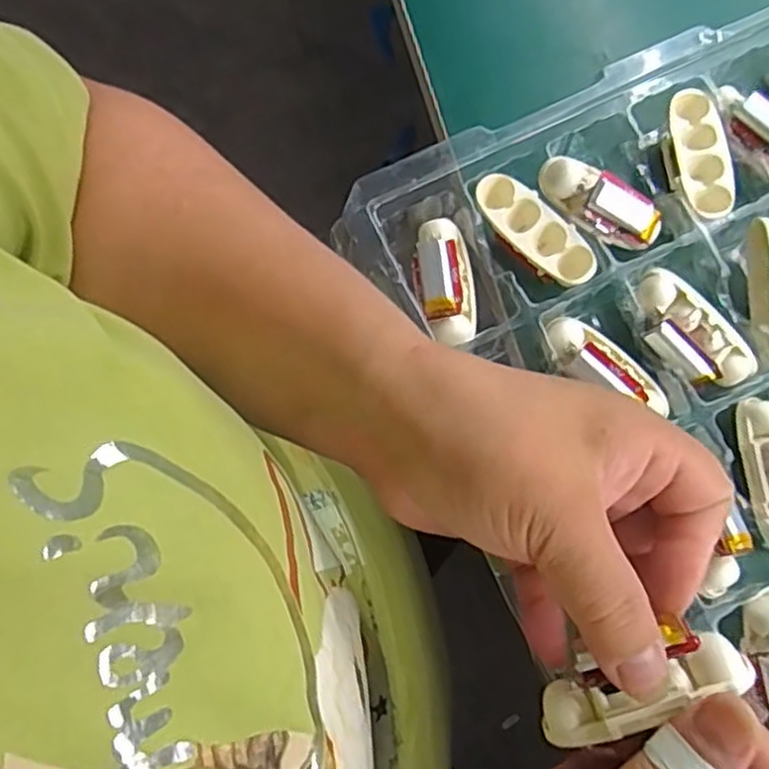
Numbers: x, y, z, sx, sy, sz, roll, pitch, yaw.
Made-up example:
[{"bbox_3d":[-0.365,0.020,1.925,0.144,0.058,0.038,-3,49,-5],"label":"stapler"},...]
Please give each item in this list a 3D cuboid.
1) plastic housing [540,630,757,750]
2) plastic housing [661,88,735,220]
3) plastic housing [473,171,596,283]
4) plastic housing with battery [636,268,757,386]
[{"bbox_3d":[0.080,0.096,0.224,0.065,0.015,0.018,-24,75,8],"label":"plastic housing"},{"bbox_3d":[0.146,-0.107,0.339,0.026,0.013,0.064,-3,77,-1],"label":"plastic housing"},{"bbox_3d":[0.069,-0.070,0.333,0.023,0.015,0.064,-42,81,-9],"label":"plastic housing"},{"bbox_3d":[0.135,-0.023,0.319,0.030,0.015,0.061,-41,80,-9],"label":"plastic housing with battery"}]

